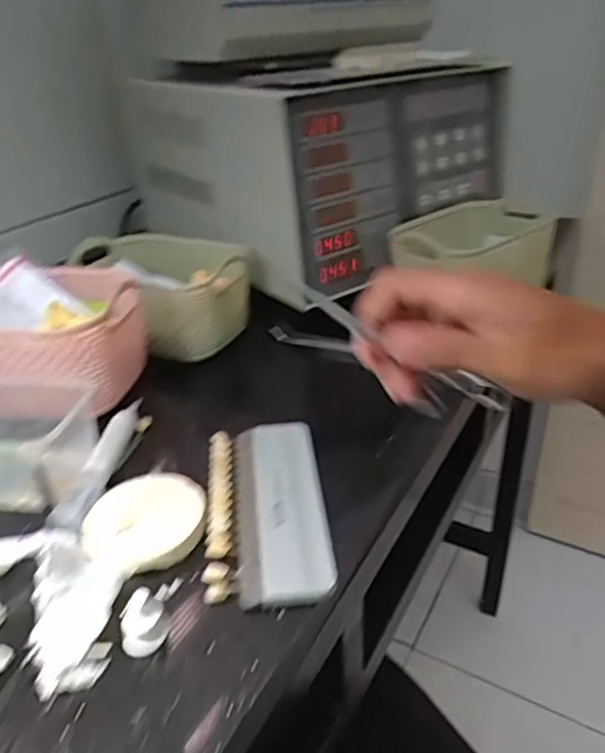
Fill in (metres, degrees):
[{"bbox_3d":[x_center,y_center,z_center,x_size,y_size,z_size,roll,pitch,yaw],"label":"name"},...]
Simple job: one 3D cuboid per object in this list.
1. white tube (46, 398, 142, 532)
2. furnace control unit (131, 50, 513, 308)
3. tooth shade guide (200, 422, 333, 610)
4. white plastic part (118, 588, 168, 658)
[{"bbox_3d":[-0.132,0.052,0.404,0.020,0.012,0.130,4,32,5],"label":"white tube"},{"bbox_3d":[0.006,-0.281,0.746,0.329,0.193,0.365,-24,38,-34],"label":"furnace control unit"},{"bbox_3d":[-0.023,0.077,0.366,0.068,0.009,0.147,-3,32,-5],"label":"tooth shade guide"},{"bbox_3d":[-0.077,0.118,0.287,0.021,0.025,0.017,-11,34,-18],"label":"white plastic part"}]

